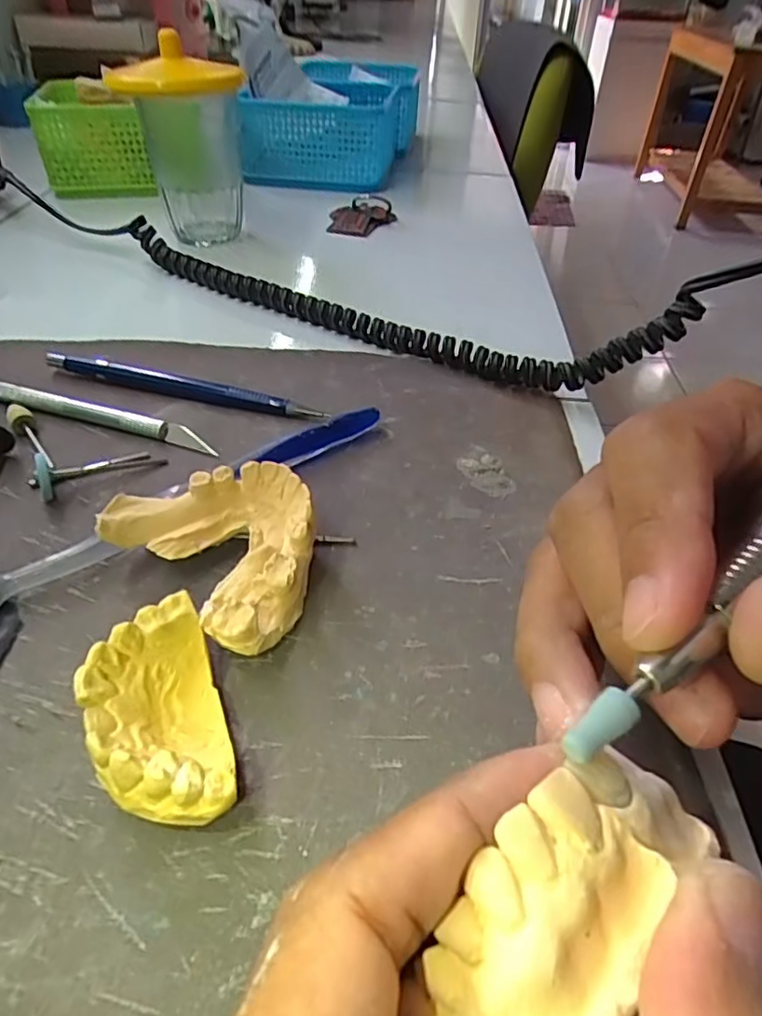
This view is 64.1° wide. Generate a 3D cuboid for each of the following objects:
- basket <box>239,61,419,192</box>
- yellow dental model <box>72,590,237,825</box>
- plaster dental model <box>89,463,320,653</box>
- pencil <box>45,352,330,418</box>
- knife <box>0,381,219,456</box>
[{"bbox_3d":[-0.035,-0.379,0.595,0.118,0.060,0.252,10,43,8],"label":"basket"},{"bbox_3d":[-0.056,0.053,0.153,0.029,0.024,0.057,-14,45,-18],"label":"yellow dental model"},{"bbox_3d":[-0.048,0.012,0.196,0.069,0.026,0.053,32,50,28],"label":"plaster dental model"},{"bbox_3d":[-0.092,-0.056,0.279,0.134,0.008,0.007,12,43,9],"label":"pencil"},{"bbox_3d":[-0.134,-0.044,0.265,0.137,0.007,0.008,14,43,11],"label":"knife"}]

